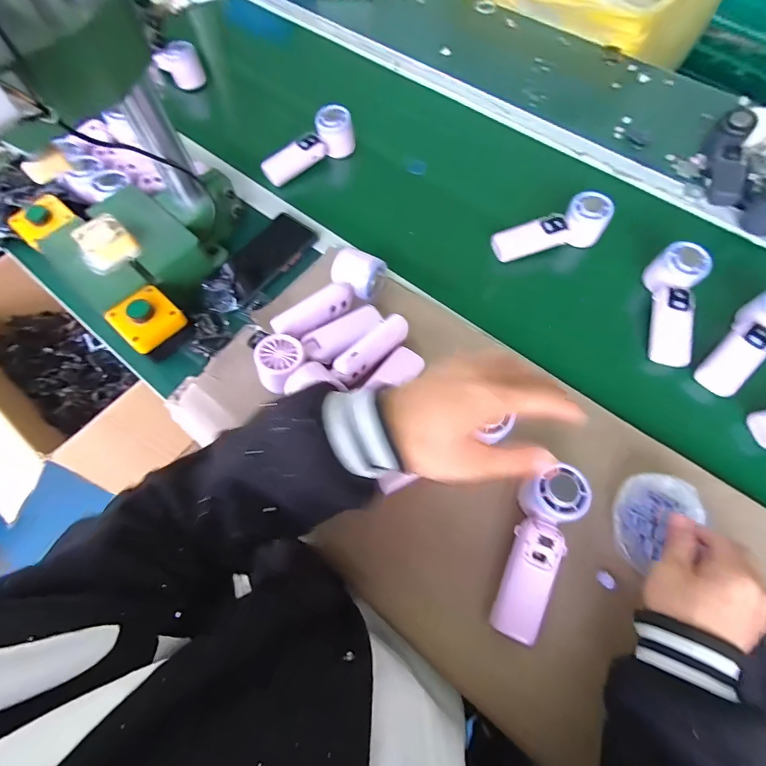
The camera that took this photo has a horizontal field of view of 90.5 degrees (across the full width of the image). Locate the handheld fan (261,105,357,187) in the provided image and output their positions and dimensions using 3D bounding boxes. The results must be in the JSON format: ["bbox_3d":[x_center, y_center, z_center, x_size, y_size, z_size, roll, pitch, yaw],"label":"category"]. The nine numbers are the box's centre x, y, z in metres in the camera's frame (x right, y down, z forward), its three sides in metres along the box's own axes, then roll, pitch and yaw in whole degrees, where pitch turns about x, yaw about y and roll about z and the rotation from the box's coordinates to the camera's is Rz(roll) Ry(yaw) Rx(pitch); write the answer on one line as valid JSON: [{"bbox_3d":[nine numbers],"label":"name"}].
[{"bbox_3d":[-0.122,-0.384,0.618,0.160,0.059,0.046,-39,72,-14],"label":"handheld fan"}]

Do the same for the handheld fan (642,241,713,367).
[{"bbox_3d":[0.389,-0.105,0.514,0.064,0.061,0.163,12,80,6],"label":"handheld fan"}]

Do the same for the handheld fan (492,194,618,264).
[{"bbox_3d":[0.243,-0.224,0.551,0.166,0.053,0.057,-11,67,-3],"label":"handheld fan"}]

